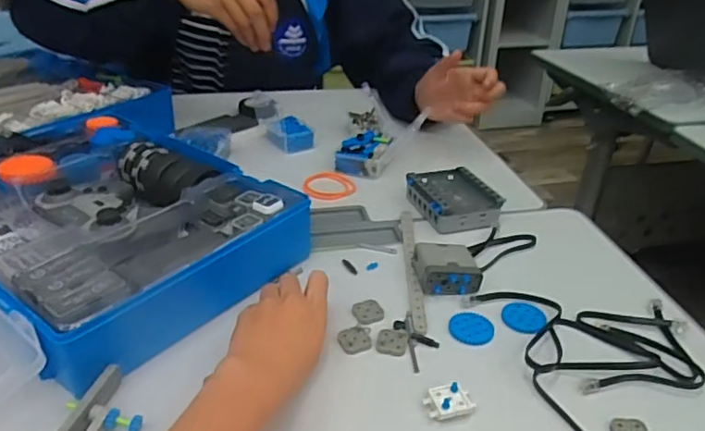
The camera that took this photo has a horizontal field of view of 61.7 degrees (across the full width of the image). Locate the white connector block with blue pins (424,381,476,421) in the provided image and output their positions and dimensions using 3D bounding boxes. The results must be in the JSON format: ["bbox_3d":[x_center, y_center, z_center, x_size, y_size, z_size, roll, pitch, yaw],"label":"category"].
[{"bbox_3d":[0.072,0.140,0.442,0.033,0.012,0.023,-7,32,-15],"label":"white connector block with blue pins"}]

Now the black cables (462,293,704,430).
[{"bbox_3d":[0.215,0.110,0.501,0.166,0.024,0.190,-9,33,-19],"label":"black cables"}]

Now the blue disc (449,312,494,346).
[{"bbox_3d":[0.105,0.098,0.521,0.038,0.004,0.040,2,31,-1],"label":"blue disc"}]

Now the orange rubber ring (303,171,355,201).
[{"bbox_3d":[-0.029,-0.038,0.746,0.063,0.007,0.066,2,31,-1],"label":"orange rubber ring"}]

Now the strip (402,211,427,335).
[{"bbox_3d":[0.061,0.049,0.594,0.014,0.009,0.196,2,31,0],"label":"strip"}]

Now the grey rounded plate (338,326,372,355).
[{"bbox_3d":[0.002,0.105,0.503,0.027,0.004,0.027,-11,33,-22],"label":"grey rounded plate"}]

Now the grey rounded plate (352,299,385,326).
[{"bbox_3d":[0.014,0.087,0.535,0.026,0.004,0.029,-11,33,-22],"label":"grey rounded plate"}]

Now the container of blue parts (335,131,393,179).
[{"bbox_3d":[0.018,-0.086,0.796,0.064,0.030,0.075,10,31,13],"label":"container of blue parts"}]

